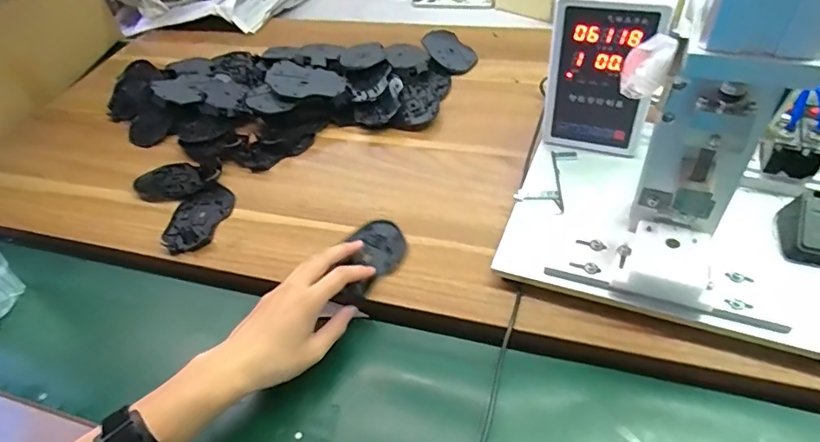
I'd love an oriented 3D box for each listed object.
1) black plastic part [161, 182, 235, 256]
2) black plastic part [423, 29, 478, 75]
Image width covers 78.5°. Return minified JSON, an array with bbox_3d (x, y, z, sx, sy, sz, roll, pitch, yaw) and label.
[{"bbox_3d":[-0.263,-0.007,0.624,0.064,0.007,0.115,6,50,13],"label":"black plastic part"},{"bbox_3d":[0.062,-0.280,0.826,0.072,0.021,0.105,-30,52,-18],"label":"black plastic part"}]

